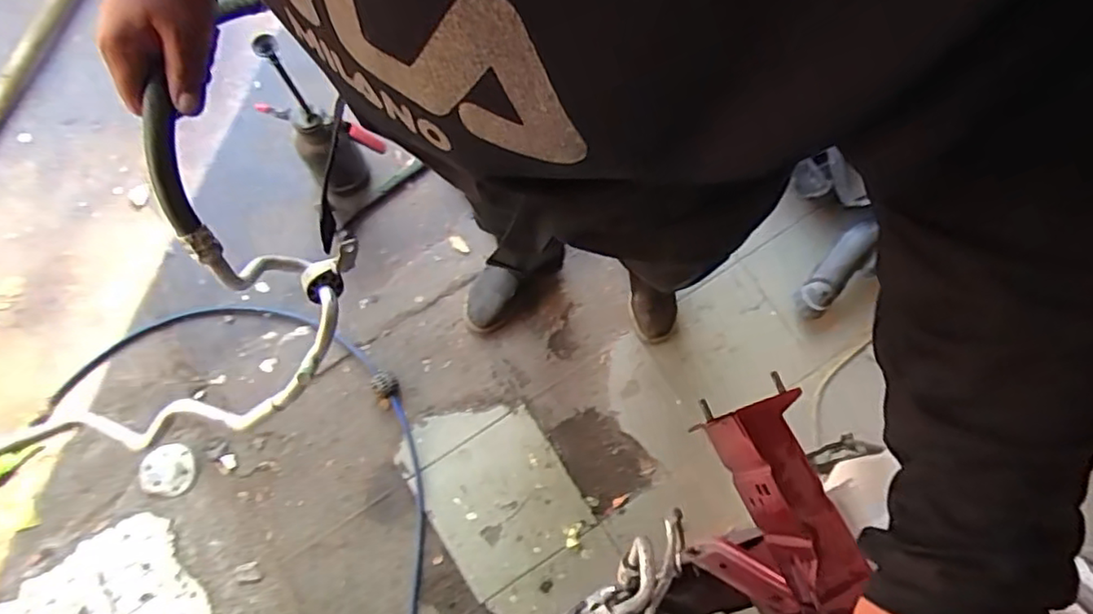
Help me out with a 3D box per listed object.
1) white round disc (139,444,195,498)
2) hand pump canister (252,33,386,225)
[{"bbox_3d":[-0.827,0.359,1.401,0.104,0.027,0.121,44,92,6],"label":"white round disc"},{"bbox_3d":[-0.473,-0.356,1.303,0.175,0.503,0.196,-37,82,-8],"label":"hand pump canister"}]

